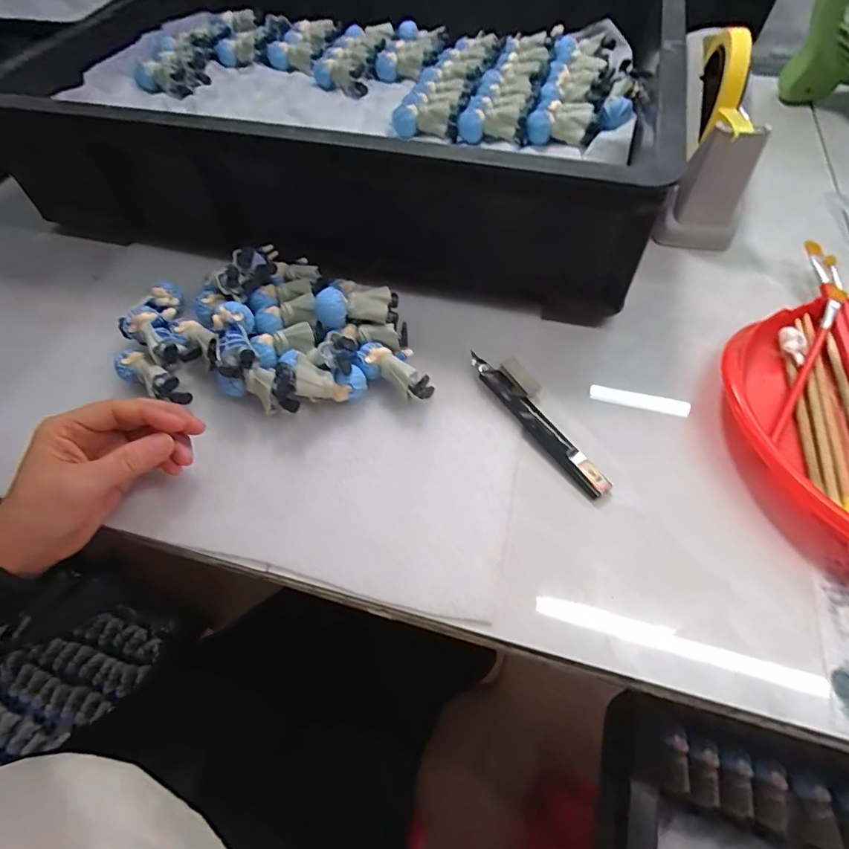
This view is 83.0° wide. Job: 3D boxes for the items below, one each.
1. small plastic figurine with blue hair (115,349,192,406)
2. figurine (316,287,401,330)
[{"bbox_3d":[-0.207,-0.034,0.363,0.057,0.030,0.021,30,63,20],"label":"small plastic figurine with blue hair"},{"bbox_3d":[-0.052,-0.091,0.365,0.061,0.024,0.029,-13,58,-5],"label":"figurine"}]

